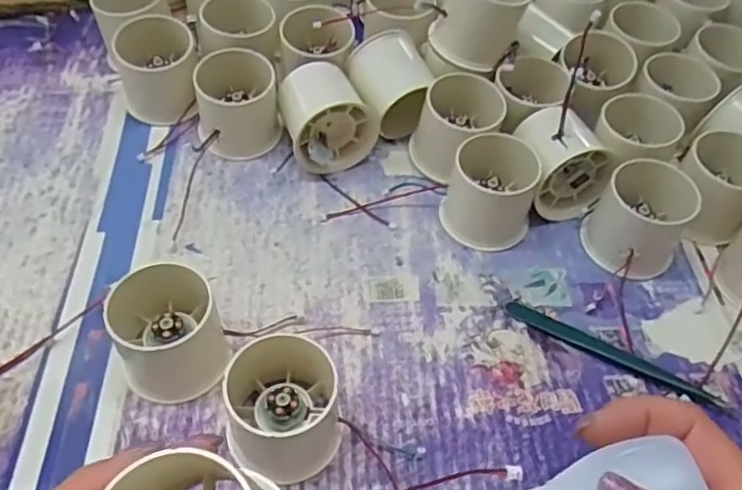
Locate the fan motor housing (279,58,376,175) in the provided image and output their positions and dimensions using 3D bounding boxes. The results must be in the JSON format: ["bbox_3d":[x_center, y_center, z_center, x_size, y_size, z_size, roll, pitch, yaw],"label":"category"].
[{"bbox_3d":[-0.033,-0.083,0.434,0.055,0.047,0.059,-25,58,-21],"label":"fan motor housing"}]

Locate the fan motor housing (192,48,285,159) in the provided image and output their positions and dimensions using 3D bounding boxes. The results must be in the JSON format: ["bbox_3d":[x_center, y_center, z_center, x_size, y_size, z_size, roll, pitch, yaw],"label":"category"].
[{"bbox_3d":[-0.089,-0.095,0.436,0.053,0.050,0.052,-9,54,-10],"label":"fan motor housing"}]

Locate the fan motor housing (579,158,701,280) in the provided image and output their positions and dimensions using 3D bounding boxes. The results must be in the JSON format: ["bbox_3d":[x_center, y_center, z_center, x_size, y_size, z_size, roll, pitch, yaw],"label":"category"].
[{"bbox_3d":[0.161,-0.015,0.391,0.054,0.049,0.055,2,52,-2],"label":"fan motor housing"}]

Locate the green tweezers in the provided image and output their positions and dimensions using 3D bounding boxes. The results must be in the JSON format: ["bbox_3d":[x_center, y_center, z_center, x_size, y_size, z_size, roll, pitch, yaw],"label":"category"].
[{"bbox_3d":[0.134,0.060,0.359,0.122,0.005,0.012,26,56,16],"label":"green tweezers"}]

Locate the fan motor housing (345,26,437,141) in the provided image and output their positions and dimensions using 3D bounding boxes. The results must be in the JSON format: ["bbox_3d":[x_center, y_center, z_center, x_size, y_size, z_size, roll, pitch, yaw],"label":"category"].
[{"bbox_3d":[0.016,-0.105,0.447,0.052,0.053,0.059,-24,57,-20],"label":"fan motor housing"}]

